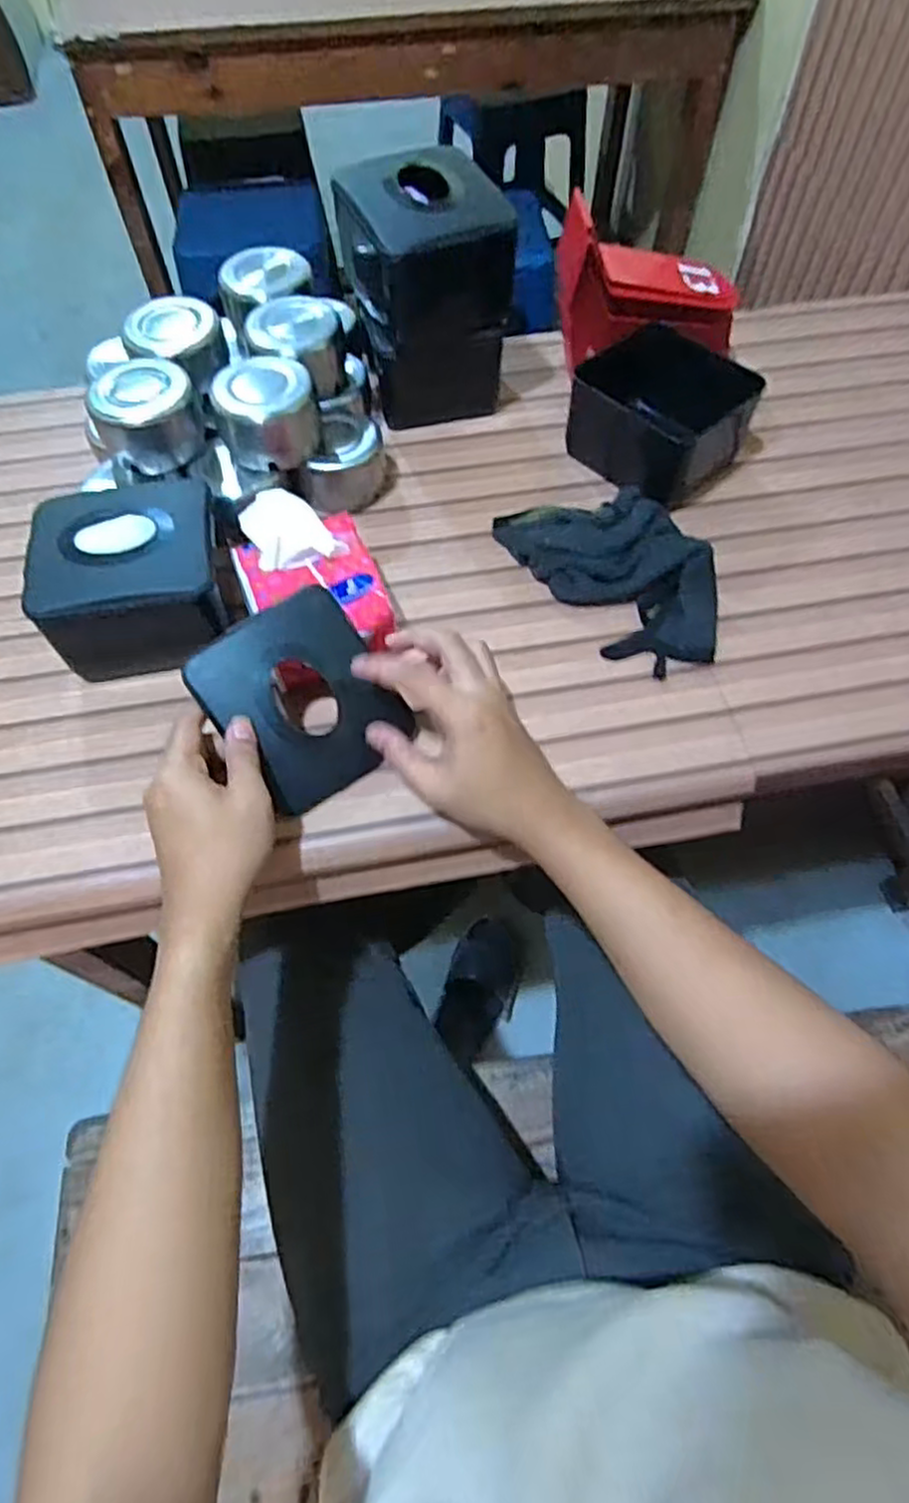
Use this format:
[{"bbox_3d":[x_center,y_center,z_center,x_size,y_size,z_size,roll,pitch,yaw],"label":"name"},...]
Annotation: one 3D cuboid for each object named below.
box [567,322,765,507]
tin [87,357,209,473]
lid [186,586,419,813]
[{"bbox_3d":[0.179,-0.300,0.637,0.131,0.084,0.117,41,67,19],"label":"box"},{"bbox_3d":[-0.244,-0.270,0.580,0.077,0.052,0.067,-12,62,-8],"label":"tin"},{"bbox_3d":[-0.101,-0.034,0.496,0.112,0.014,0.129,-36,107,-14],"label":"lid"}]

